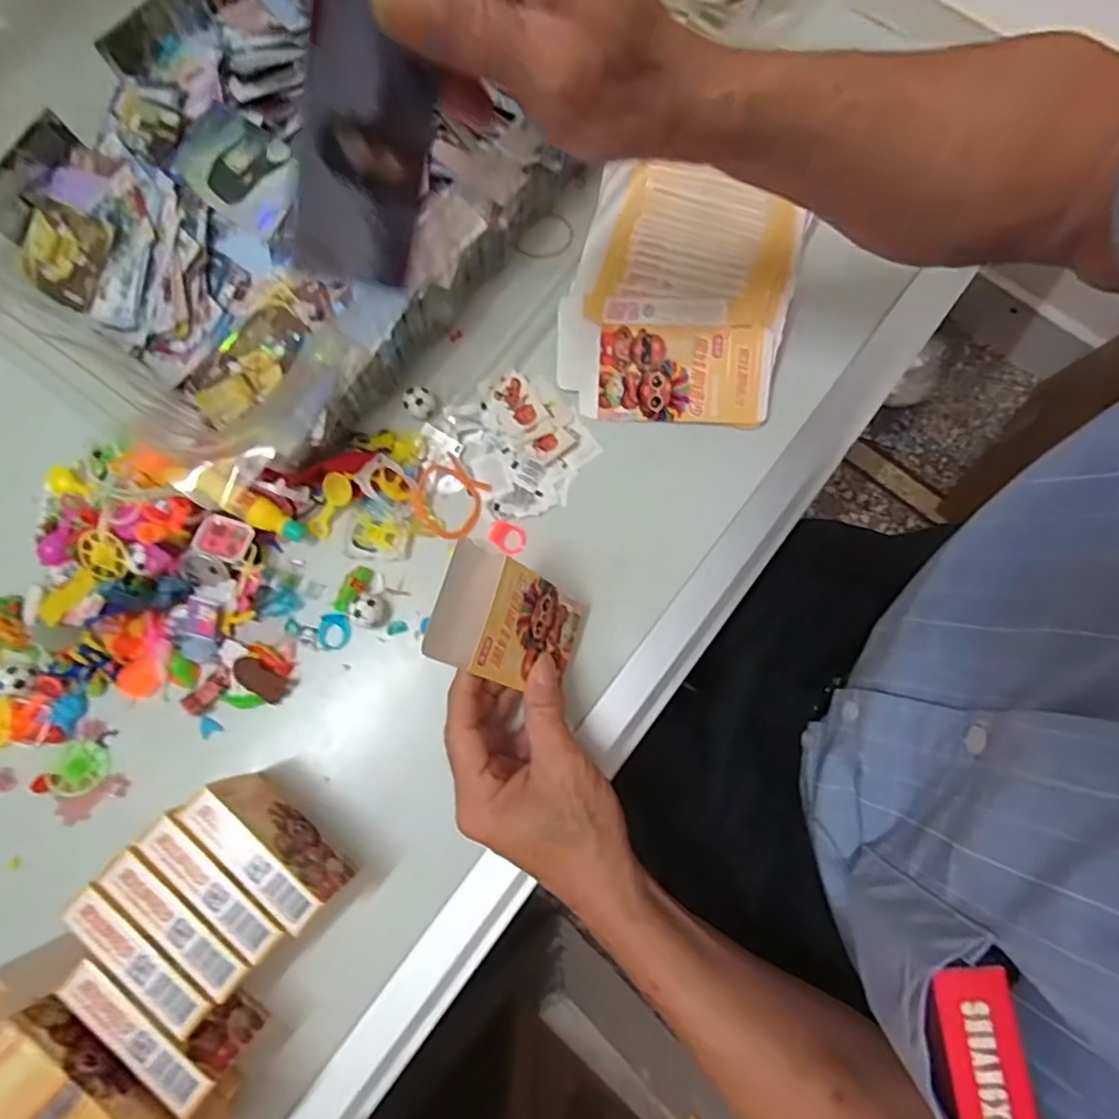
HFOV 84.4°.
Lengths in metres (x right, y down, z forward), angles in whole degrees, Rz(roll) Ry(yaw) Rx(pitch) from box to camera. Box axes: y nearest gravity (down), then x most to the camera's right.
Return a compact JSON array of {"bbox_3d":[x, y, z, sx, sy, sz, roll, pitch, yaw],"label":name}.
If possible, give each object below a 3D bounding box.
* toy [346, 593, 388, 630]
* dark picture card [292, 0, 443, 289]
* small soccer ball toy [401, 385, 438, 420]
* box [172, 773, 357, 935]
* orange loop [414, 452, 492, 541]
[{"bbox_3d":[-0.123,0.033,0.398,0.019,0.023,0.021,-25,80,-5],"label":"toy"},{"bbox_3d":[-0.066,-0.142,0.218,0.008,0.085,0.057,33,36,18],"label":"dark picture card"},{"bbox_3d":[-0.096,-0.109,0.426,0.022,0.017,0.021,0,78,-1],"label":"small soccer ball toy"},{"bbox_3d":[-0.160,0.160,0.349,0.087,0.065,0.021,39,81,7],"label":"box"},{"bbox_3d":[-0.074,-0.041,0.417,0.048,0.006,0.048,39,81,7],"label":"orange loop"}]

